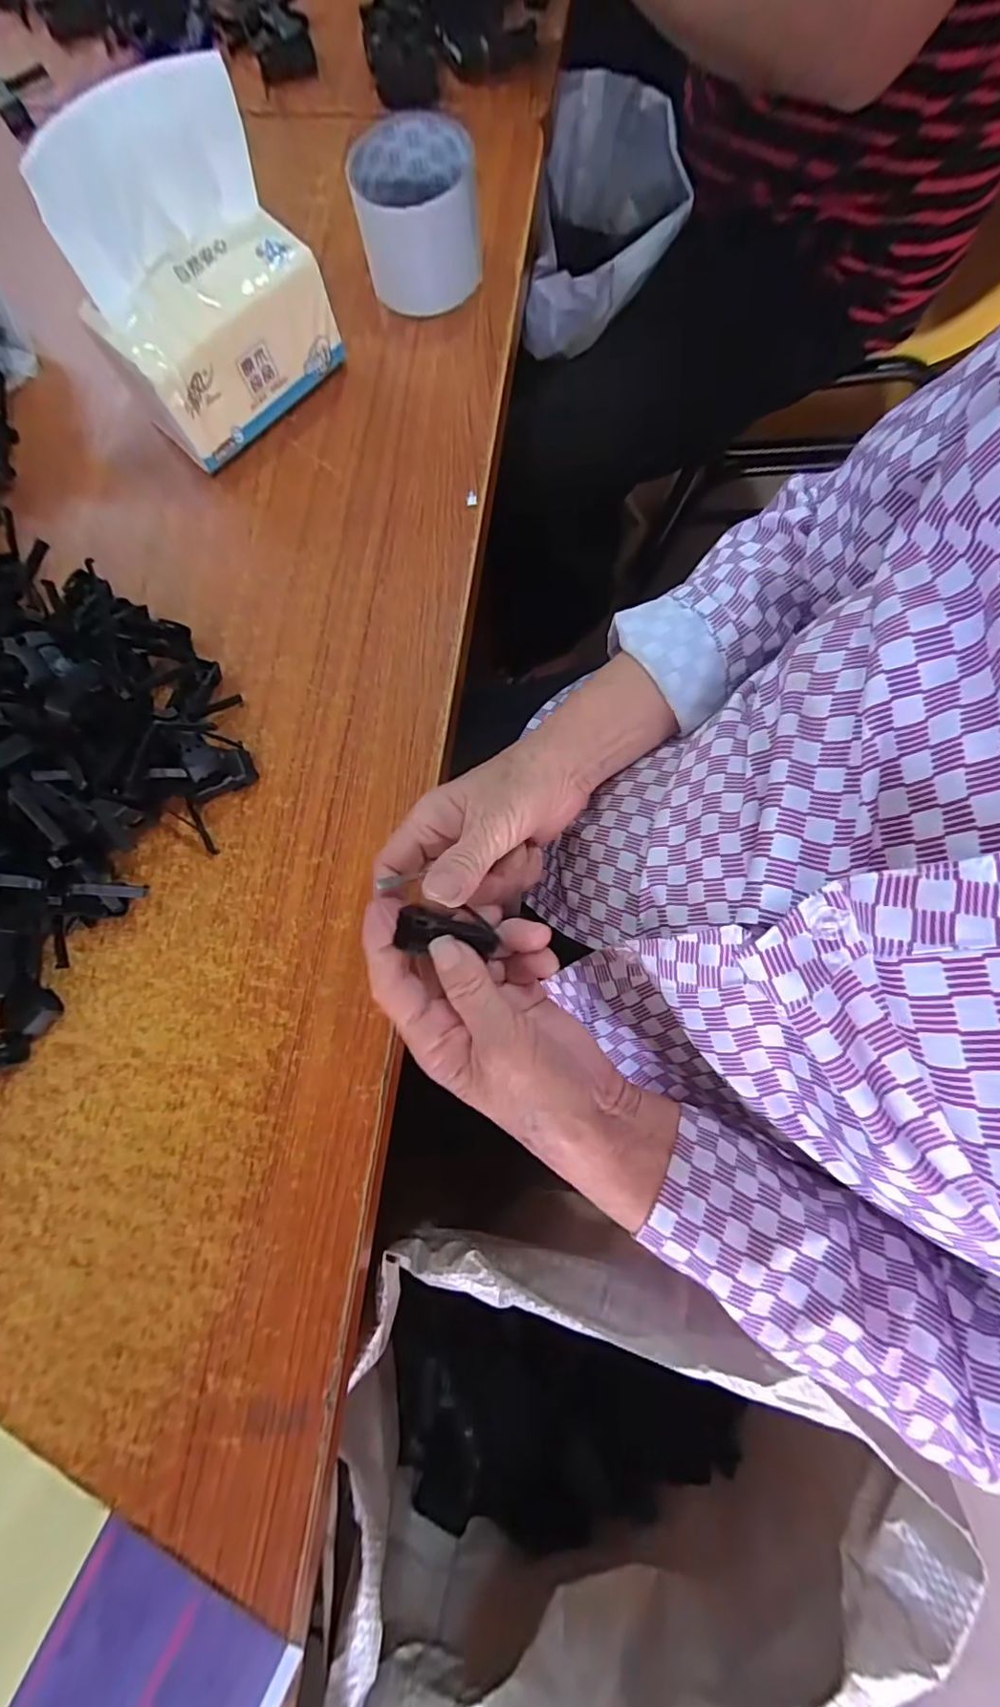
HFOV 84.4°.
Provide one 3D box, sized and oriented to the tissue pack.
[{"bbox_3d":[-0.194,-0.361,0.349,0.136,0.133,0.094,-43,81,-6],"label":"tissue pack"}]

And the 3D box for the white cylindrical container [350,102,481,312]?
[{"bbox_3d":[-0.058,-0.455,0.396,0.081,0.065,0.087,-7,79,0],"label":"white cylindrical container"}]

